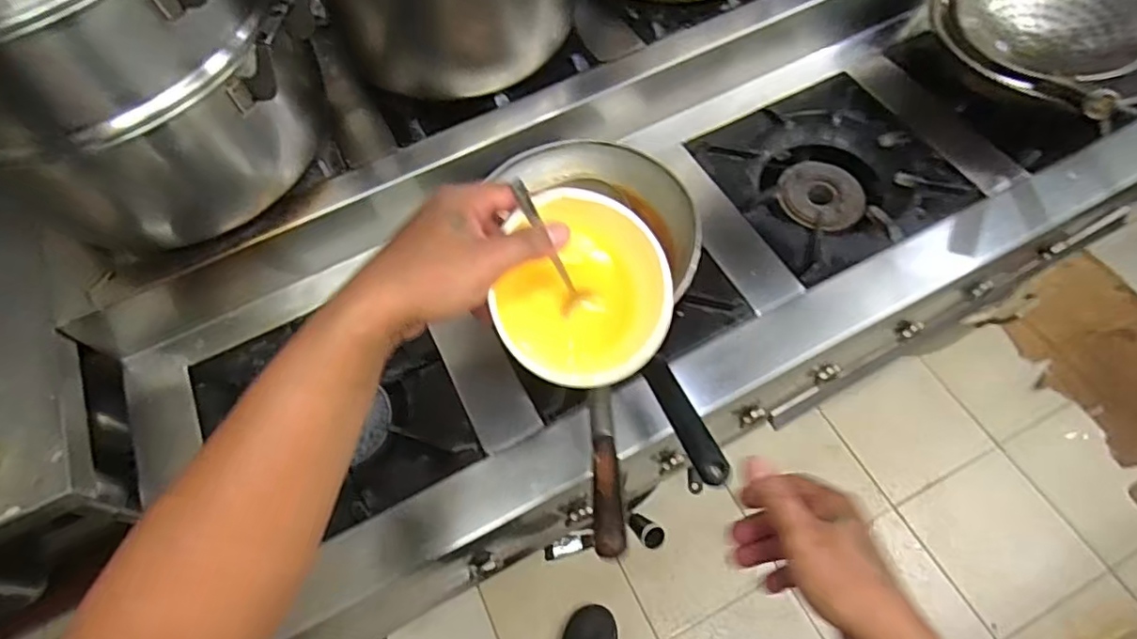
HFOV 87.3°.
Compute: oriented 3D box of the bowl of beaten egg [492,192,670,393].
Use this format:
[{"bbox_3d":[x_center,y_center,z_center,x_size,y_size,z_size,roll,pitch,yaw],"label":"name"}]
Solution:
[{"bbox_3d":[0.003,-0.020,0.380,0.121,0.070,0.121,0,88,-2],"label":"bowl of beaten egg"}]

